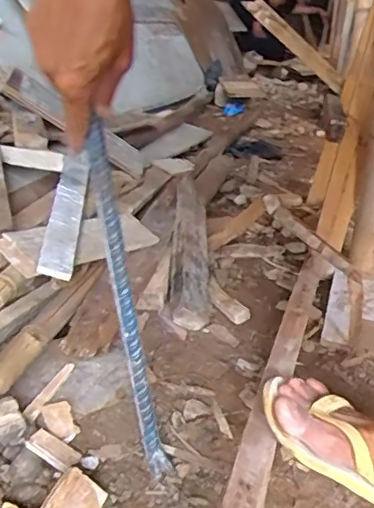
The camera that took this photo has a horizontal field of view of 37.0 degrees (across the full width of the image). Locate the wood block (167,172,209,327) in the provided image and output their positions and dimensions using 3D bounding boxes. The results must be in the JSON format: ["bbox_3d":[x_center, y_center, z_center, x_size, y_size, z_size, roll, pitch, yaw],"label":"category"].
[{"bbox_3d":[0.003,-0.018,1.086,0.071,0.049,0.406,0,43,0],"label":"wood block"}]

